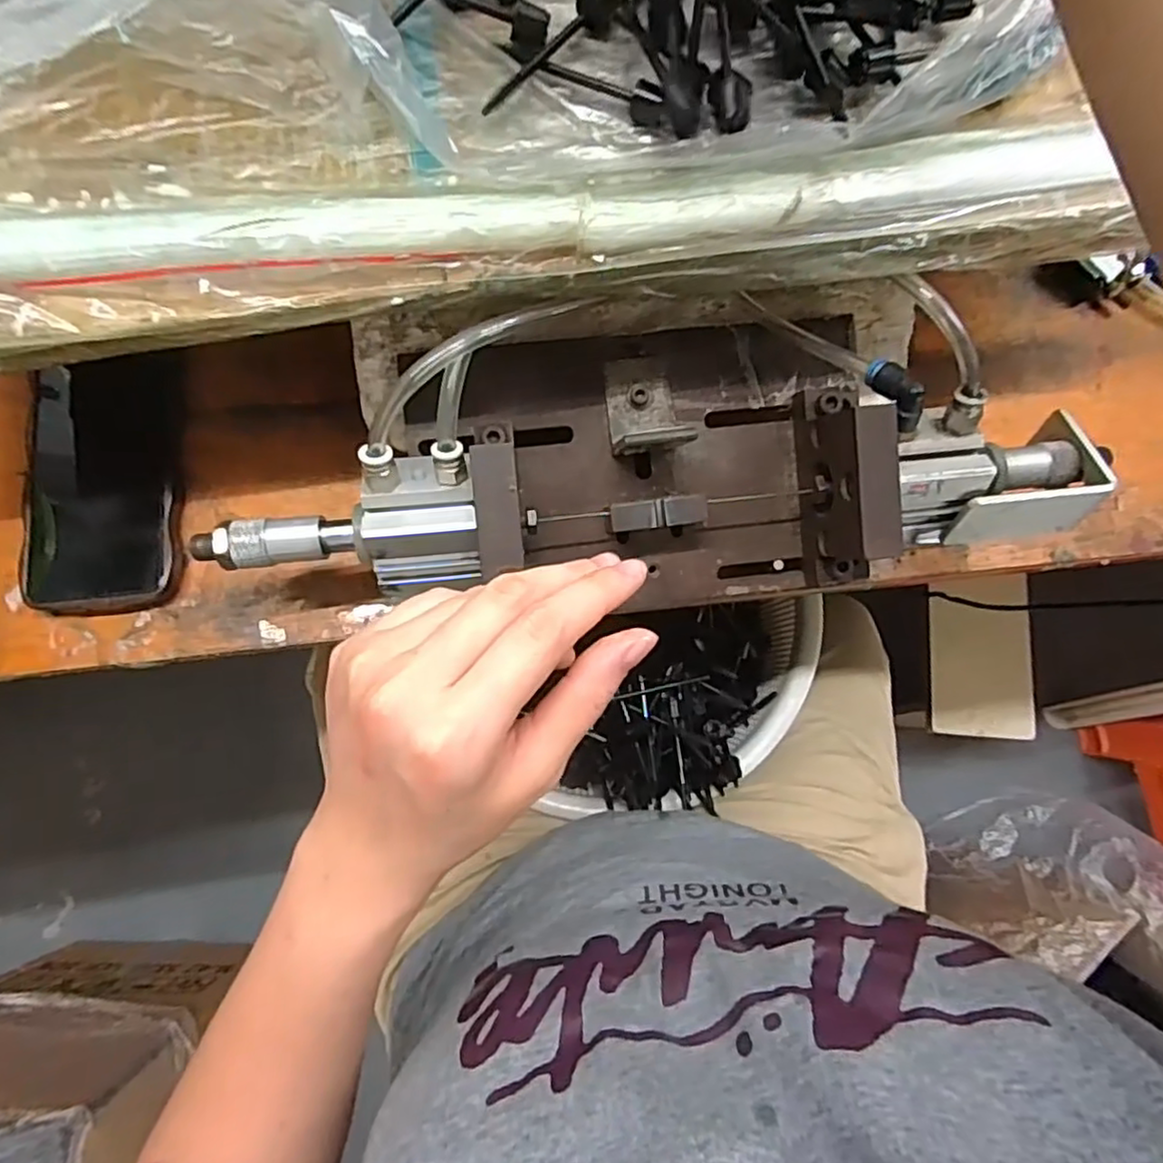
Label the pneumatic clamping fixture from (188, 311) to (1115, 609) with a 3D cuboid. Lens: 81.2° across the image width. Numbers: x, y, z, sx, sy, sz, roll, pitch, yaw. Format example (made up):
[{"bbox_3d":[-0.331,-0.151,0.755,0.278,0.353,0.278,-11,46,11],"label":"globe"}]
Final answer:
[{"bbox_3d":[0.040,-0.071,0.351,0.434,0.090,0.153,-6,78,-4],"label":"pneumatic clamping fixture"}]

